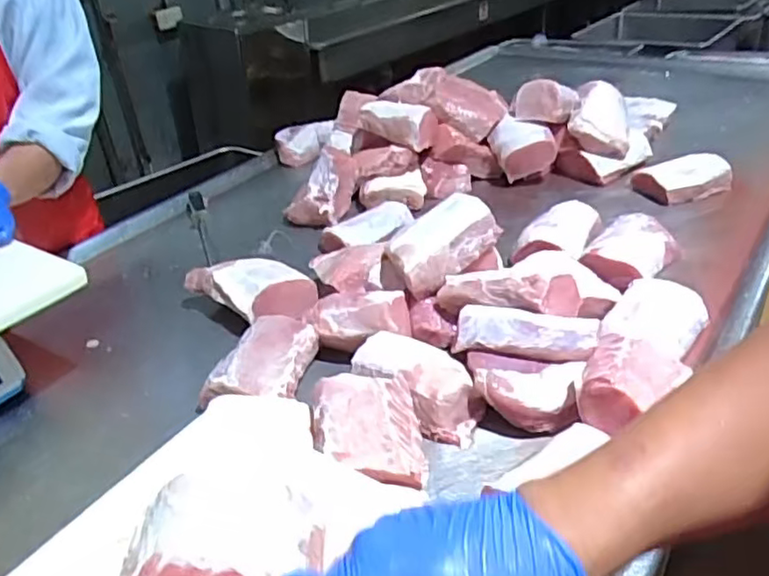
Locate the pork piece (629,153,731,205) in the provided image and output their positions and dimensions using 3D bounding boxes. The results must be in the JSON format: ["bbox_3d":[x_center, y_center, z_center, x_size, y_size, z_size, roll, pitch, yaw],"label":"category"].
[{"bbox_3d":[0.585,-0.211,1.254,0.163,0.076,0.097,-15,33,-14],"label":"pork piece"}]

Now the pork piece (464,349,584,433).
[{"bbox_3d":[0.165,0.126,0.770,0.131,0.057,0.069,4,33,16],"label":"pork piece"}]

